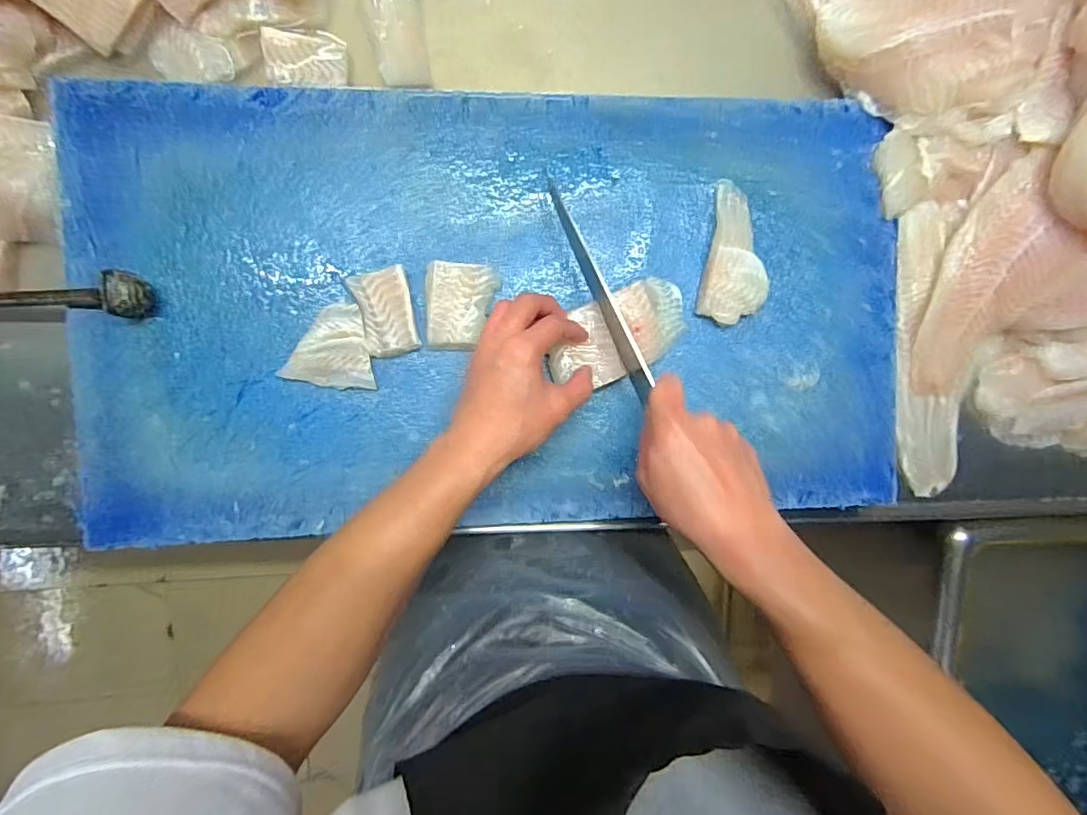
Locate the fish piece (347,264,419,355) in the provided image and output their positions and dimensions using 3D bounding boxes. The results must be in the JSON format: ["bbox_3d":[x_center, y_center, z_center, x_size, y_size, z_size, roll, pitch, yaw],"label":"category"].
[{"bbox_3d":[-0.131,-0.080,0.430,0.048,0.022,0.069,-17,101,-4],"label":"fish piece"}]

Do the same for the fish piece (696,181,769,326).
[{"bbox_3d":[0.175,-0.136,0.457,0.057,0.020,0.121,7,98,-8],"label":"fish piece"}]

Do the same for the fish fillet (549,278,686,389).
[{"bbox_3d":[0.070,-0.067,0.450,0.128,0.021,0.068,-31,94,-9],"label":"fish fillet"}]

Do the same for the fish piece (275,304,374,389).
[{"bbox_3d":[-0.181,-0.050,0.432,0.073,0.016,0.069,-2,99,-6],"label":"fish piece"}]

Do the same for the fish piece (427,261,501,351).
[{"bbox_3d":[-0.069,-0.086,0.439,0.059,0.020,0.070,0,99,-6],"label":"fish piece"}]

